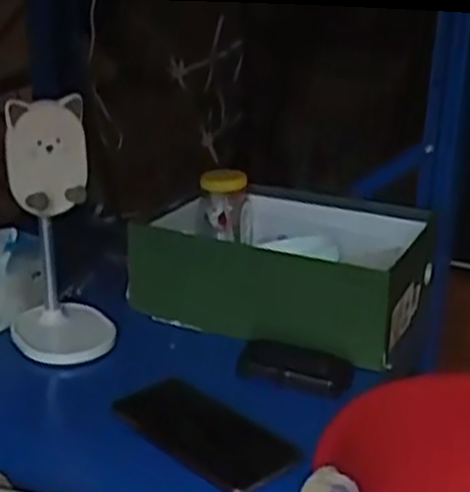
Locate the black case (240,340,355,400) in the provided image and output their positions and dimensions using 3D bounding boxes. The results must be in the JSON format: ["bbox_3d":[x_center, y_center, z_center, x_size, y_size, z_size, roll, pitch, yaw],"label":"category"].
[{"bbox_3d":[0.057,0.117,0.782,0.112,0.035,0.035,11,23,21],"label":"black case"}]

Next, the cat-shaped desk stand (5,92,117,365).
[{"bbox_3d":[-0.177,-0.017,0.803,0.099,0.245,0.107,-3,22,-13],"label":"cat-shaped desk stand"}]

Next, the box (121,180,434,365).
[{"bbox_3d":[0.051,0.020,0.927,0.325,0.112,0.228,12,23,24],"label":"box"}]

